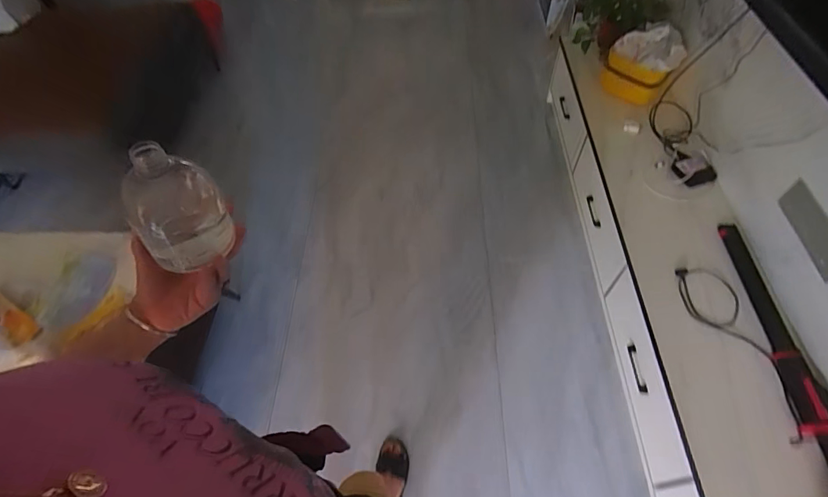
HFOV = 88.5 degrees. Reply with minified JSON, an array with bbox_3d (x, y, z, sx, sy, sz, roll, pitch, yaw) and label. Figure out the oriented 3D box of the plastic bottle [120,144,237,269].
[{"bbox_3d":[-0.229,-0.040,0.409,0.080,0.120,0.067,-30,60,-19],"label":"plastic bottle"}]

